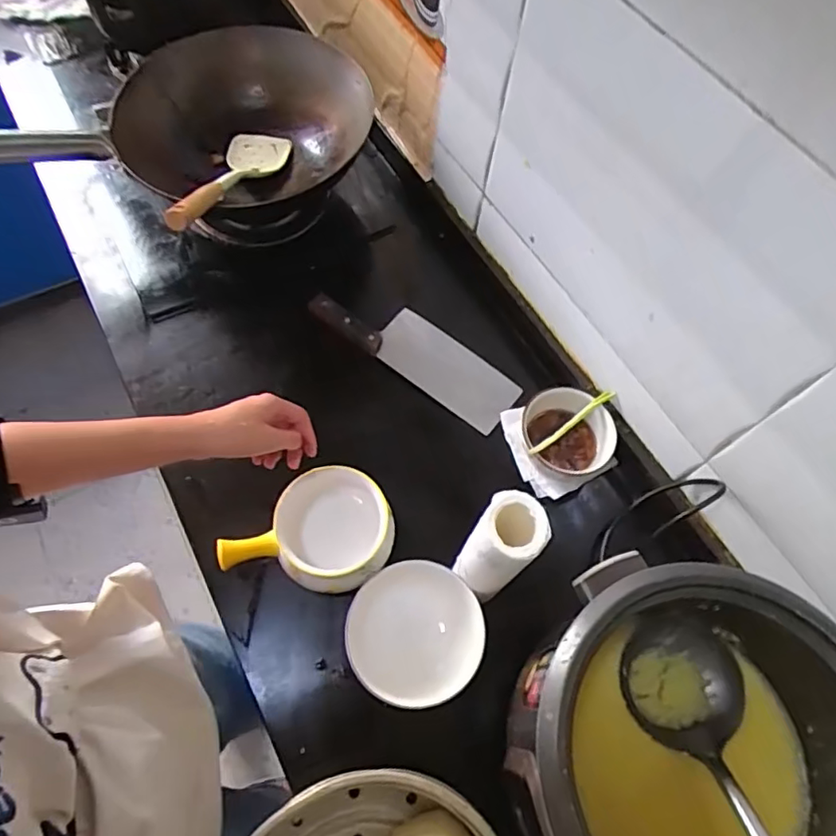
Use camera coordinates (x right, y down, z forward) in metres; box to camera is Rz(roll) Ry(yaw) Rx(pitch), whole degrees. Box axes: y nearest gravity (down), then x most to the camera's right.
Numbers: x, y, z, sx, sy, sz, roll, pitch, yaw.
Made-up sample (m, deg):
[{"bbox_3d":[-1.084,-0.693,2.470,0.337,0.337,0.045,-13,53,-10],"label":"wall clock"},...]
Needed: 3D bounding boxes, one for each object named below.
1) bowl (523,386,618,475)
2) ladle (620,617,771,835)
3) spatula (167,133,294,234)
[{"bbox_3d":[0.193,0.022,0.734,0.100,0.055,0.108,2,63,-3],"label":"bowl"},{"bbox_3d":[0.256,0.326,0.409,0.101,0.081,0.367,-3,34,-5],"label":"ladle"},{"bbox_3d":[-0.246,-0.321,0.766,0.087,0.044,0.365,4,34,-2],"label":"spatula"}]

